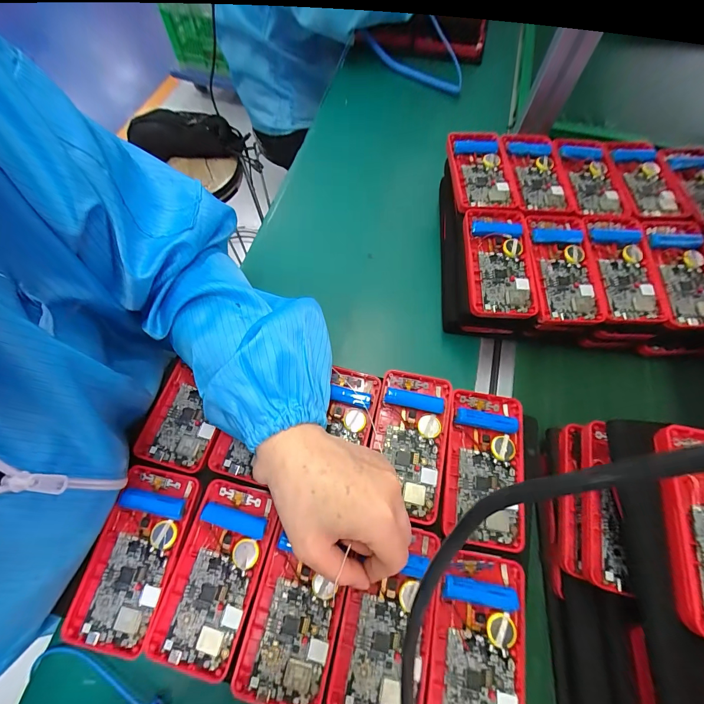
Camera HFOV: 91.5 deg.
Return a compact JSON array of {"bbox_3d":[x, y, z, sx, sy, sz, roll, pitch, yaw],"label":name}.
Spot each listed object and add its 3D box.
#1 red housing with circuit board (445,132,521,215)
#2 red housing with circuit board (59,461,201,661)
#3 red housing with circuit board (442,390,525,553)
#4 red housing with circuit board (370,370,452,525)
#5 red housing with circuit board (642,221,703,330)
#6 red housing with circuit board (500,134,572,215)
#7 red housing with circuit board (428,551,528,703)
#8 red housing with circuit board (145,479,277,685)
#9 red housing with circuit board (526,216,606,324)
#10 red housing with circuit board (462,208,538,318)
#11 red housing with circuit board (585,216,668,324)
[{"bbox_3d":[0.143,-0.201,0.378,0.063,0.017,0.106,-3,65,-3],"label":"red housing with circuit board"},{"bbox_3d":[-0.166,0.154,0.262,0.062,0.015,0.120,12,65,5],"label":"red housing with circuit board"},{"bbox_3d":[0.110,0.092,0.281,0.061,0.014,0.120,10,65,4],"label":"red housing with circuit board"},{"bbox_3d":[0.049,0.075,0.292,0.061,0.012,0.118,11,65,4],"label":"red housing with circuit board"},{"bbox_3d":[0.334,-0.080,0.345,0.067,0.017,0.119,5,65,1],"label":"red housing with circuit board"},{"bbox_3d":[0.205,-0.199,0.381,0.061,0.012,0.114,-3,65,-2],"label":"red housing with circuit board"},{"bbox_3d":[0.088,0.207,0.234,0.061,0.014,0.120,11,65,4],"label":"red housing with circuit board"},{"bbox_3d":[-0.100,0.165,0.257,0.063,0.013,0.120,14,66,5],"label":"red housing with circuit board"},{"bbox_3d":[0.211,-0.084,0.345,0.062,0.021,0.117,1,65,-1],"label":"red housing with circuit board"},{"bbox_3d":[0.147,-0.091,0.344,0.064,0.021,0.119,2,65,0],"label":"red housing with circuit board"},{"bbox_3d":[0.273,-0.084,0.345,0.061,0.017,0.116,0,66,-3],"label":"red housing with circuit board"}]

